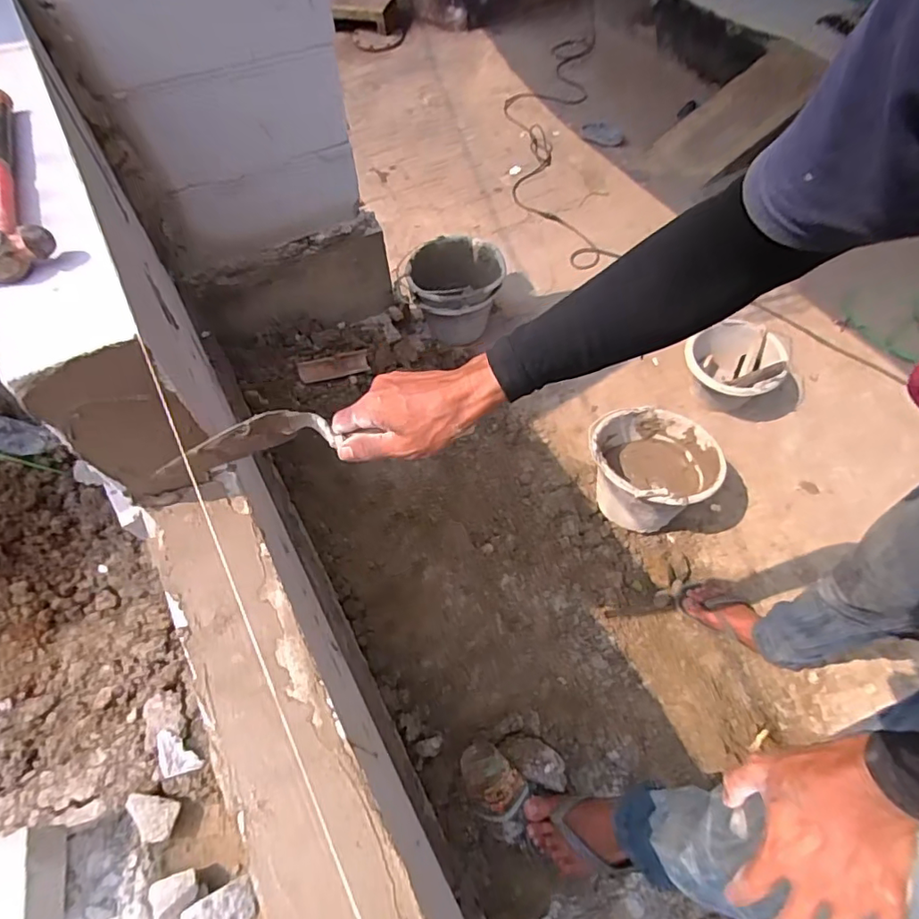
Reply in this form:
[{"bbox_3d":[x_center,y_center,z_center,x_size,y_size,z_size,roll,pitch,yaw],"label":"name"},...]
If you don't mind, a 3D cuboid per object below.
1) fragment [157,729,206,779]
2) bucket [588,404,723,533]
[{"bbox_3d":[-0.439,0.456,0.839,0.060,0.024,0.065,-13,58,-9],"label":"fragment"},{"bbox_3d":[0.477,0.037,1.368,0.311,0.212,0.271,-5,58,-3],"label":"bucket"}]

